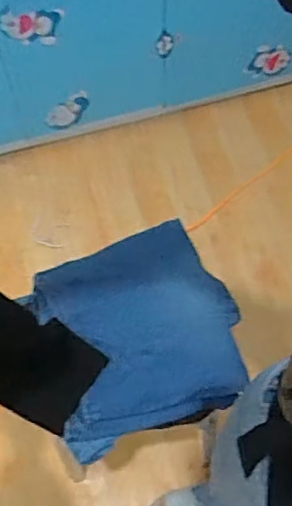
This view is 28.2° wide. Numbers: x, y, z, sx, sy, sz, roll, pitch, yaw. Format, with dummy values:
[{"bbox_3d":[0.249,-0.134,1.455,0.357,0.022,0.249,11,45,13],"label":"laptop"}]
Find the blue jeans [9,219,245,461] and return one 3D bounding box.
[{"bbox_3d":[-0.010,0.107,0.852,0.285,0.051,0.282,-19,64,-9],"label":"blue jeans"}]

